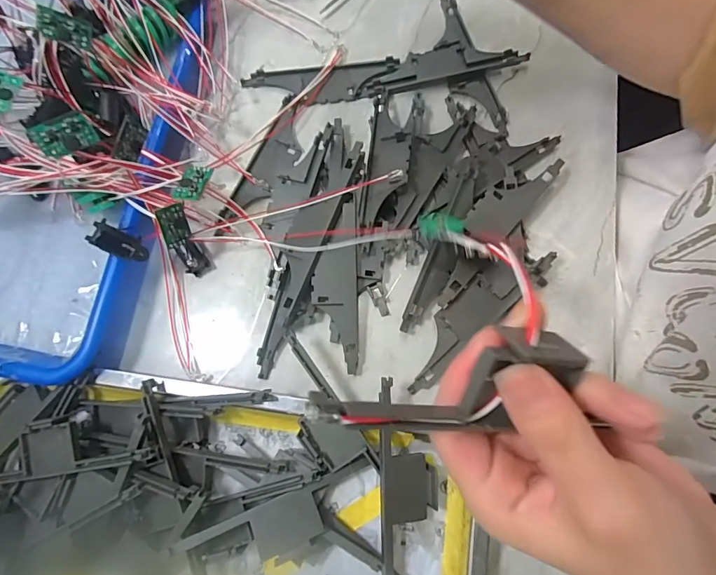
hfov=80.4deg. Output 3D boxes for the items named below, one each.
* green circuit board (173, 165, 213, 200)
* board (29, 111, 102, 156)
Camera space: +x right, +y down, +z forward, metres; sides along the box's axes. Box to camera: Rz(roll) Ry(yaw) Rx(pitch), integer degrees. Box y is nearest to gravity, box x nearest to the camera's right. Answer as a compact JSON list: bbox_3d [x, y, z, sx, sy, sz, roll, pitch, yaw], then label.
[{"bbox_3d":[-0.108,-0.068,0.275,0.018,0.004,0.029,7,61,3],"label":"green circuit board"},{"bbox_3d":[-0.165,-0.086,0.238,0.029,0.004,0.018,-35,123,-21],"label":"board"}]

